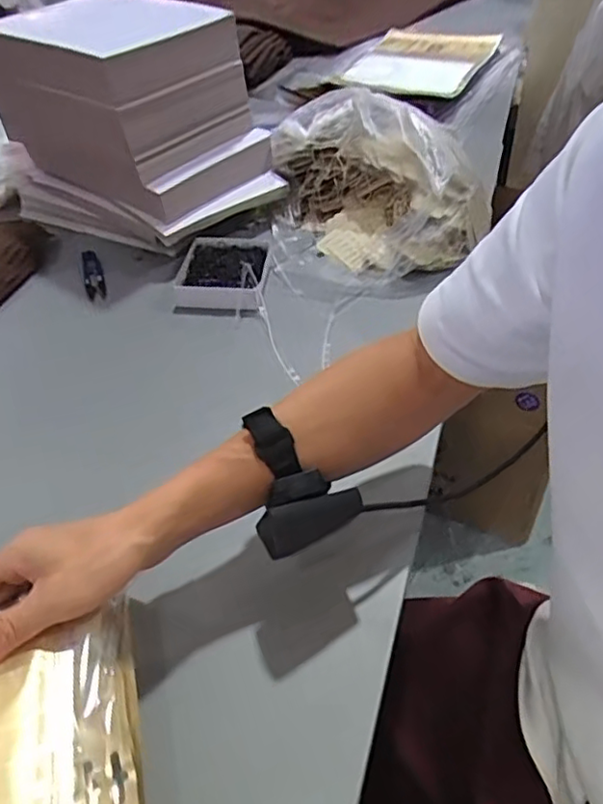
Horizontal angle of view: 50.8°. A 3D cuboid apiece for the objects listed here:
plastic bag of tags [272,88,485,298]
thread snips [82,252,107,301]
[{"bbox_3d":[0.090,-0.270,0.787,0.252,0.128,0.297,-1,44,-2],"label":"plastic bag of tags"},{"bbox_3d":[-0.258,-0.159,0.790,0.025,0.008,0.108,-11,46,-13],"label":"thread snips"}]

